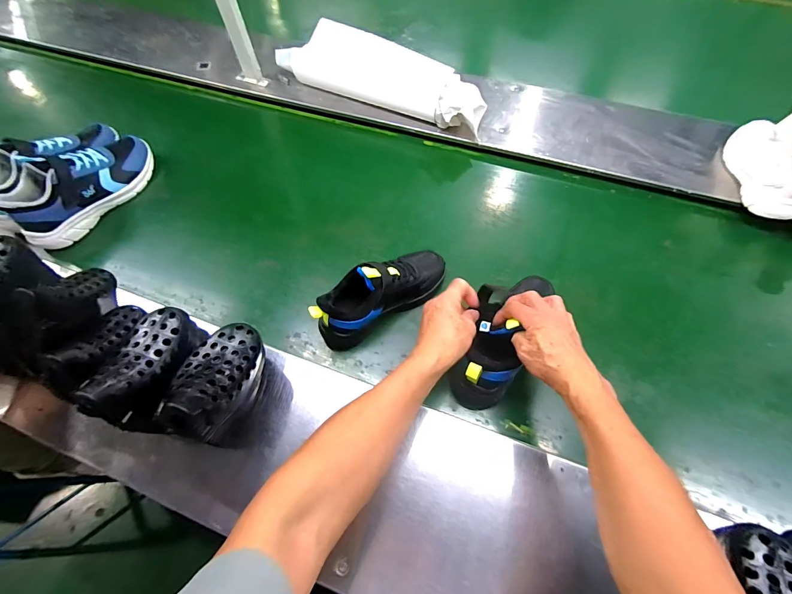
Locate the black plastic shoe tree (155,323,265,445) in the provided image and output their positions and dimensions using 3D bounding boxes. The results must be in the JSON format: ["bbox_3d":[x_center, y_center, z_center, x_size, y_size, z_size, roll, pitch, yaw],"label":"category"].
[{"bbox_3d":[-0.214,0.090,0.415,0.074,0.081,0.137,14,63,8],"label":"black plastic shoe tree"}]

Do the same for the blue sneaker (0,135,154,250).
[{"bbox_3d":[-0.610,-0.233,0.677,0.091,0.141,0.275,23,65,12],"label":"blue sneaker"}]

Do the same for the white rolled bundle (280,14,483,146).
[{"bbox_3d":[-0.026,-0.517,0.838,0.512,0.094,0.187,24,65,13],"label":"white rolled bundle"}]

